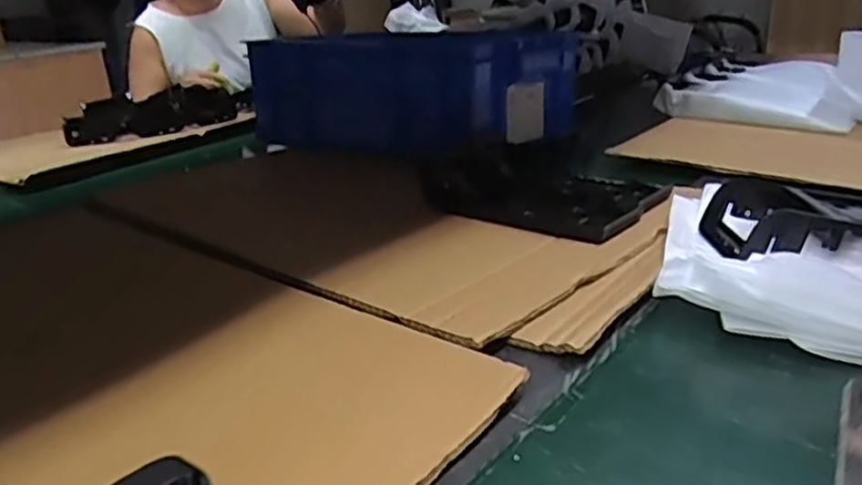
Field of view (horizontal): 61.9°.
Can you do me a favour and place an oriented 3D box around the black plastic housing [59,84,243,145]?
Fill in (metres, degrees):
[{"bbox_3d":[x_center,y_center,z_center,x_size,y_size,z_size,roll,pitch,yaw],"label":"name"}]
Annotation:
[{"bbox_3d":[-0.470,-0.223,1.212,0.270,0.057,0.047,-12,23,-22],"label":"black plastic housing"}]

